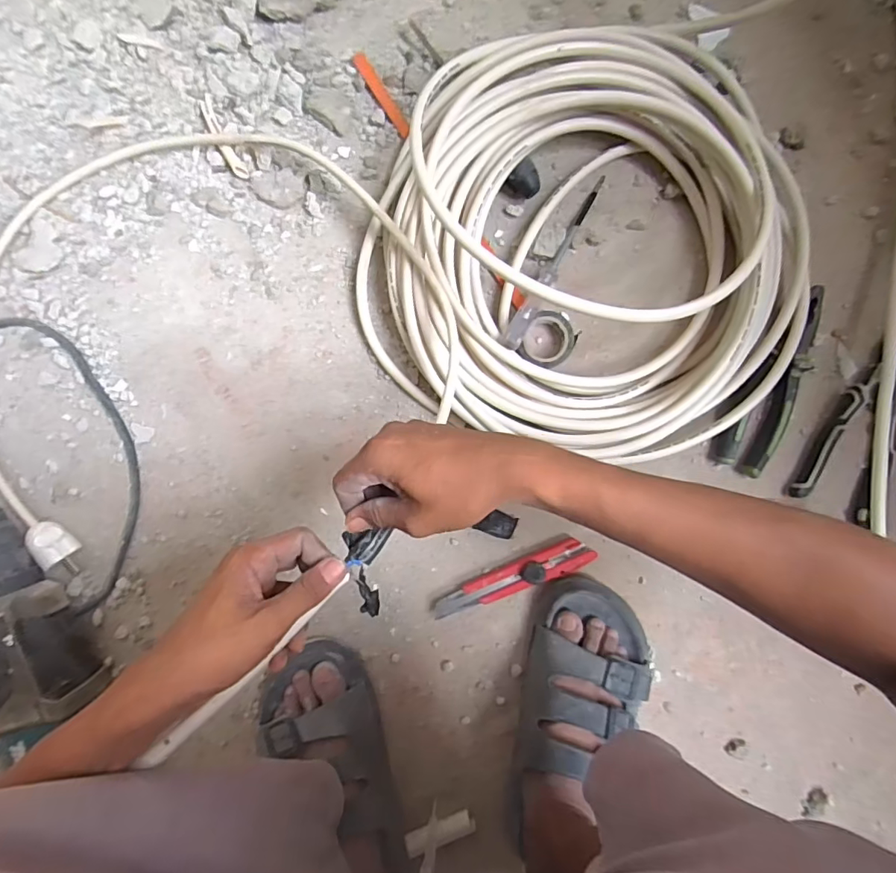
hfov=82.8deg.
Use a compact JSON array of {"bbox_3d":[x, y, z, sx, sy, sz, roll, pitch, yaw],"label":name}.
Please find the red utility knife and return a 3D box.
[{"bbox_3d":[0.065,0.141,0.505,0.163,0.019,0.030,-22,90,1],"label":"red utility knife"}]

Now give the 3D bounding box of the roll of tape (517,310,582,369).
[{"bbox_3d":[0.098,-0.094,0.496,0.048,0.026,0.059,27,91,0],"label":"roll of tape"}]

